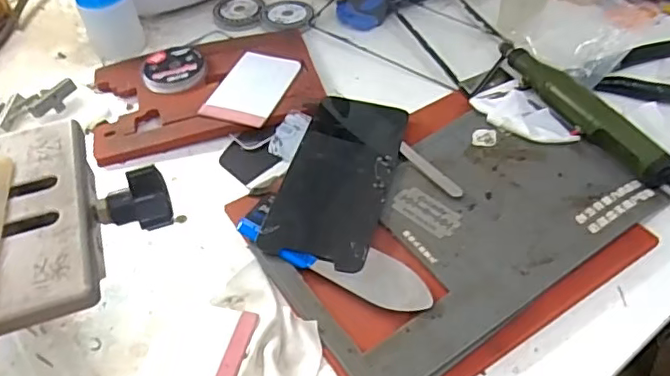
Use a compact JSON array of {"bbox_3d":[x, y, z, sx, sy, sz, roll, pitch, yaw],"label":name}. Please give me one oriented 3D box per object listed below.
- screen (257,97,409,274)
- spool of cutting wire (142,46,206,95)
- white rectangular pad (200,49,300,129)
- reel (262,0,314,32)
[{"bbox_3d":[0.003,-0.008,0.363,0.064,0.007,0.131,11,50,13],"label":"screen"},{"bbox_3d":[-0.125,-0.091,0.444,0.046,0.012,0.048,-2,48,2],"label":"spool of cutting wire"},{"bbox_3d":[-0.060,-0.075,0.428,0.051,0.008,0.080,14,51,16],"label":"white rectangular pad"},{"bbox_3d":[-0.042,-0.153,0.501,0.044,0.004,0.046,-2,50,2],"label":"reel"}]

